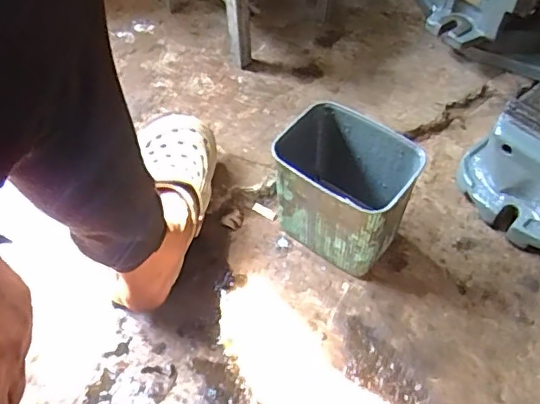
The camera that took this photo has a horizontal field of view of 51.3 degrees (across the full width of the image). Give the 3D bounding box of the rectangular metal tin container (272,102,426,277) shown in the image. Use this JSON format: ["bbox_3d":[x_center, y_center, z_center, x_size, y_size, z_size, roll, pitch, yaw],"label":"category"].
[{"bbox_3d":[0.080,-0.013,0.704,0.174,0.160,0.120,33,59,22],"label":"rectangular metal tin container"}]

